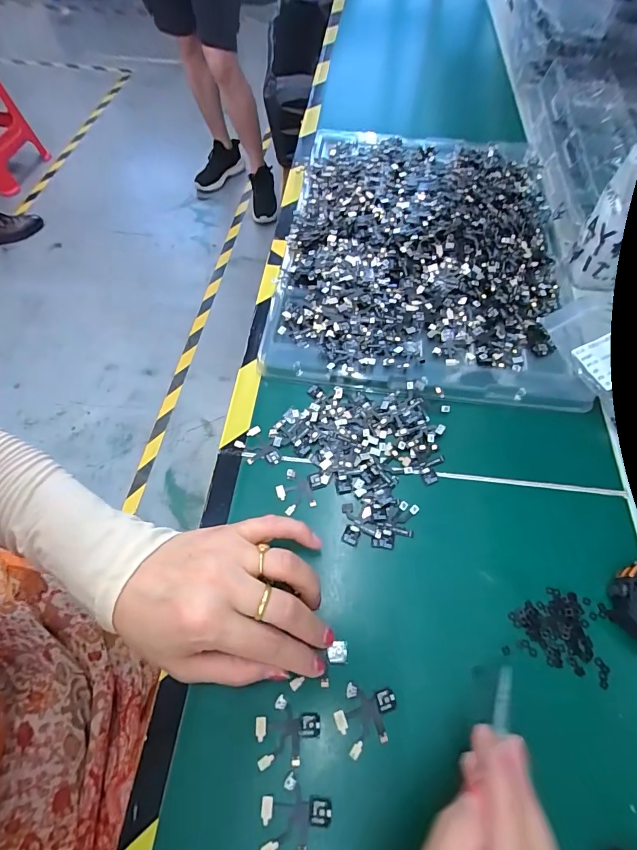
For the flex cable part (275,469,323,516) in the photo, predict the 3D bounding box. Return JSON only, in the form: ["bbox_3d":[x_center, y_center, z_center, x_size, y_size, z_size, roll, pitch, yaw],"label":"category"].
[{"bbox_3d":[-0.015,0.048,0.282,0.031,0.004,0.032,8,63,5],"label":"flex cable part"}]

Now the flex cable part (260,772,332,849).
[{"bbox_3d":[-0.011,0.200,0.200,0.035,0.004,0.032,-2,62,0],"label":"flex cable part"}]

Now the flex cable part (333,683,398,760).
[{"bbox_3d":[0.026,0.165,0.220,0.029,0.004,0.036,23,65,12],"label":"flex cable part"}]

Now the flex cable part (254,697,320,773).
[{"bbox_3d":[-0.017,0.169,0.216,0.035,0.004,0.031,-2,62,0],"label":"flex cable part"}]

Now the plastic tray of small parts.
[{"bbox_3d":[0.108,-0.198,0.397,0.265,0.028,0.383,8,63,5],"label":"plastic tray of small parts"}]

